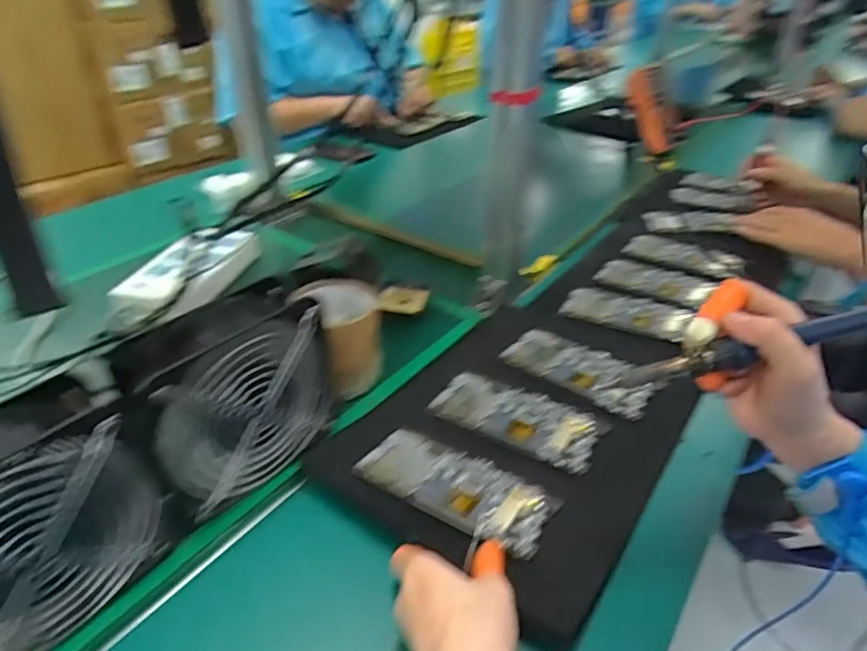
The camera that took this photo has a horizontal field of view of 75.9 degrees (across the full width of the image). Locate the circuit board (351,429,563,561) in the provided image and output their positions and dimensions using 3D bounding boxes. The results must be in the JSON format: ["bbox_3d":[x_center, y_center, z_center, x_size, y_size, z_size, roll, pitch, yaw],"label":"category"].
[{"bbox_3d":[0.019,0.129,0.453,0.154,0.004,0.076,19,30,24],"label":"circuit board"}]

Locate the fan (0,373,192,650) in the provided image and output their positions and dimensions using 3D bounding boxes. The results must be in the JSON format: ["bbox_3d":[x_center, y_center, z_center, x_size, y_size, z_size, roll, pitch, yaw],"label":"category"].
[{"bbox_3d":[-0.241,0.128,0.335,0.047,0.146,0.157,22,40,28],"label":"fan"}]

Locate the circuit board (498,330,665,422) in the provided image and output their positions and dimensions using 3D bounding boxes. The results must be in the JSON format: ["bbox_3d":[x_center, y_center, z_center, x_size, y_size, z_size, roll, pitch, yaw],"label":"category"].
[{"bbox_3d":[0.153,0.041,0.580,0.157,0.008,0.075,30,44,34],"label":"circuit board"}]

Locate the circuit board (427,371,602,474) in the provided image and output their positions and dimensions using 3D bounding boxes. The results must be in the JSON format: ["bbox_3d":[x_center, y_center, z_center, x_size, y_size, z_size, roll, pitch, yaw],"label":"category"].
[{"bbox_3d":[0.078,0.085,0.526,0.148,0.015,0.074,13,36,28],"label":"circuit board"}]

